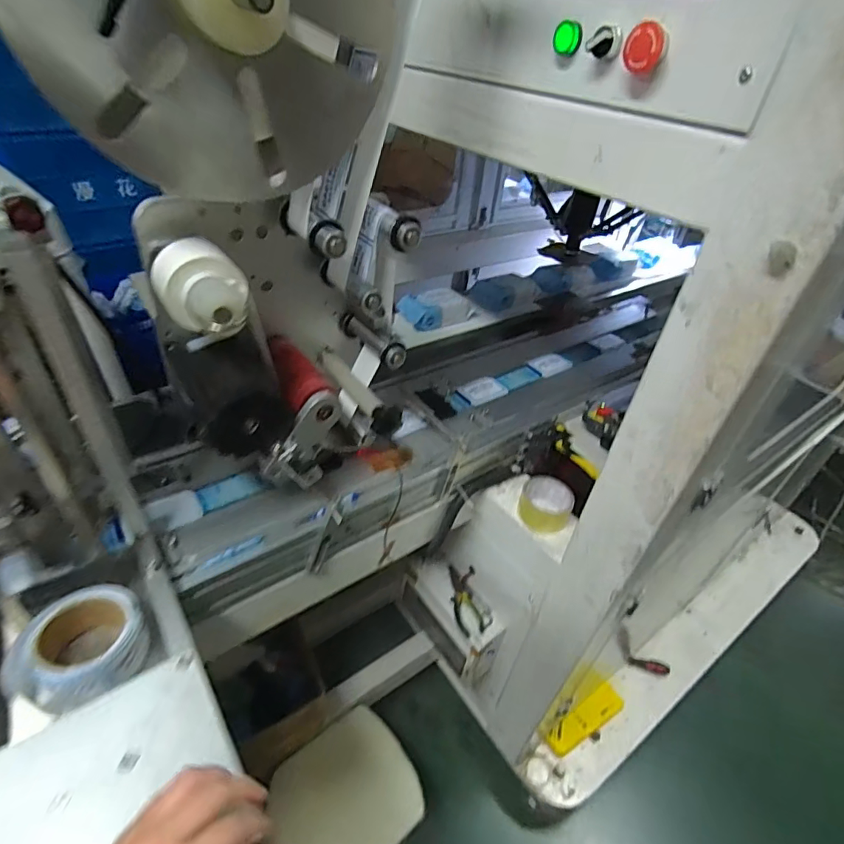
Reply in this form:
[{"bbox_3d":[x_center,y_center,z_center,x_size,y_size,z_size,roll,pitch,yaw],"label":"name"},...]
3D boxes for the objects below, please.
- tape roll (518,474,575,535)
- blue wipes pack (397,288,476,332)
[{"bbox_3d":[0.216,0.142,0.853,0.086,0.049,0.090,4,39,-3],"label":"tape roll"},{"bbox_3d":[0.044,-0.286,1.229,0.191,0.077,0.078,-13,43,-22],"label":"blue wipes pack"}]

